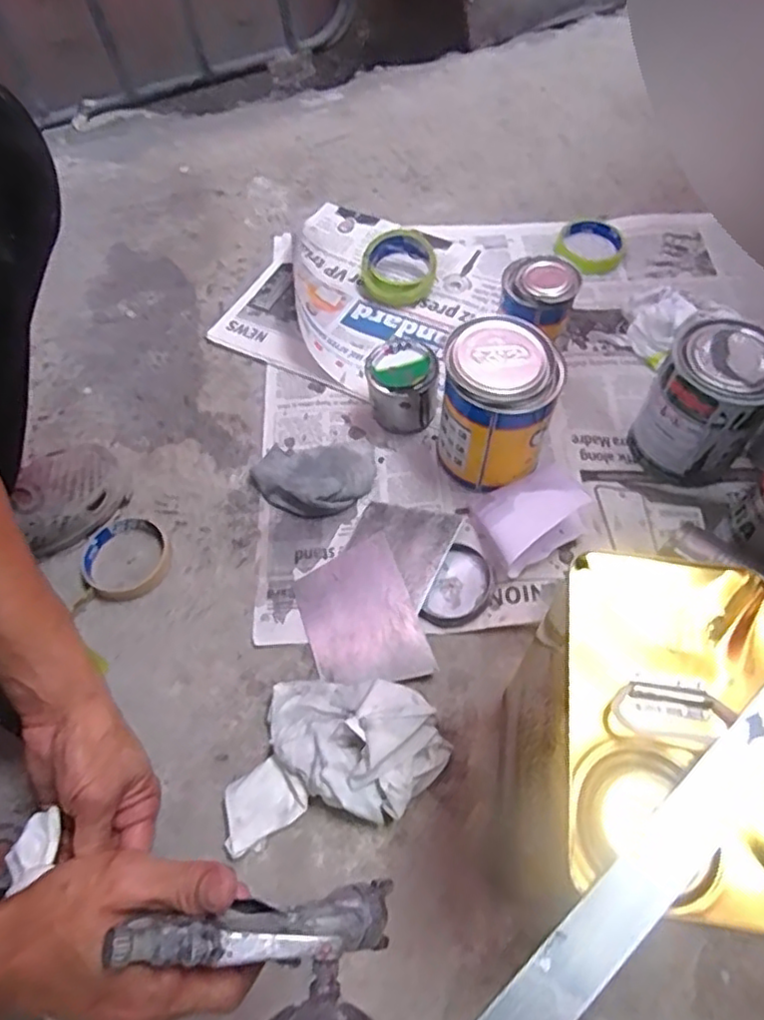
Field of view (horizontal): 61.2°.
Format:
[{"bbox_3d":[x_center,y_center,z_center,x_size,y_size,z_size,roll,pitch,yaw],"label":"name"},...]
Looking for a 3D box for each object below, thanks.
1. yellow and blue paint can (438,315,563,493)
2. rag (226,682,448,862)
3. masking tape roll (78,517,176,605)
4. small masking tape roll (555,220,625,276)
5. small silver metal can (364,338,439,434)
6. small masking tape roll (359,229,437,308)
[{"bbox_3d":[0.108,-0.097,0.620,0.103,0.134,0.107,15,61,9],"label":"yellow and blue paint can"},{"bbox_3d":[-0.037,0.185,0.506,0.174,0.057,0.116,-8,60,-4],"label":"rag"},{"bbox_3d":[-0.248,0.048,0.623,0.084,0.018,0.082,0,59,0],"label":"masking tape roll"},{"bbox_3d":[0.272,-0.342,0.840,0.074,0.023,0.089,-31,64,-17],"label":"small masking tape roll"},{"bbox_3d":[0.022,-0.130,0.680,0.070,0.066,0.070,0,59,0],"label":"small silver metal can"},{"bbox_3d":[0.019,-0.300,0.791,0.092,0.047,0.103,2,59,1],"label":"small masking tape roll"}]

